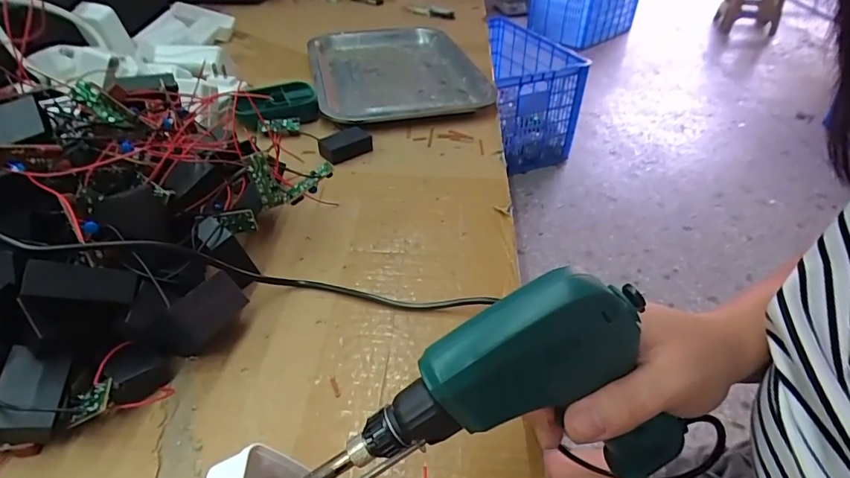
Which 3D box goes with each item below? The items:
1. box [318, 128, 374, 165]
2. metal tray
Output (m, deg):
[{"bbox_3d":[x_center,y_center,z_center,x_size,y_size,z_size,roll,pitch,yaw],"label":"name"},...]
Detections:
[{"bbox_3d":[-0.081,-0.096,0.478,0.049,0.016,0.031,-26,46,-28],"label":"box"},{"bbox_3d":[-0.042,-0.229,0.630,0.209,0.019,0.302,-9,41,-11],"label":"metal tray"}]

